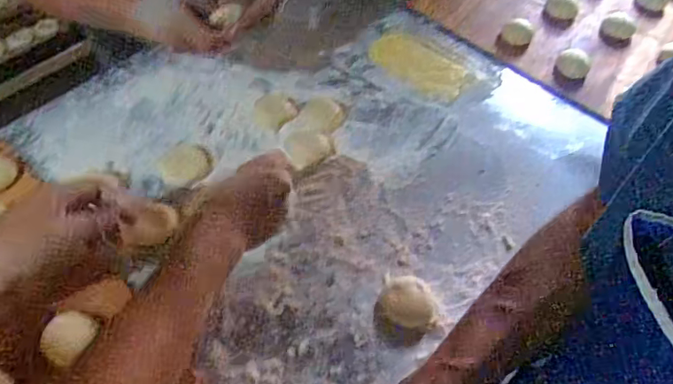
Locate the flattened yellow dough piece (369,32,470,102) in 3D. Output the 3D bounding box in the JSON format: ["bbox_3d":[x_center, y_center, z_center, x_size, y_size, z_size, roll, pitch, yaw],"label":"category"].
[{"bbox_3d":[0.120,-0.188,0.790,0.144,0.008,0.085,35,60,17],"label":"flattened yellow dough piece"}]

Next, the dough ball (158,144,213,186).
[{"bbox_3d":[-0.178,-0.032,0.647,0.045,0.018,0.065,41,62,20],"label":"dough ball"}]

